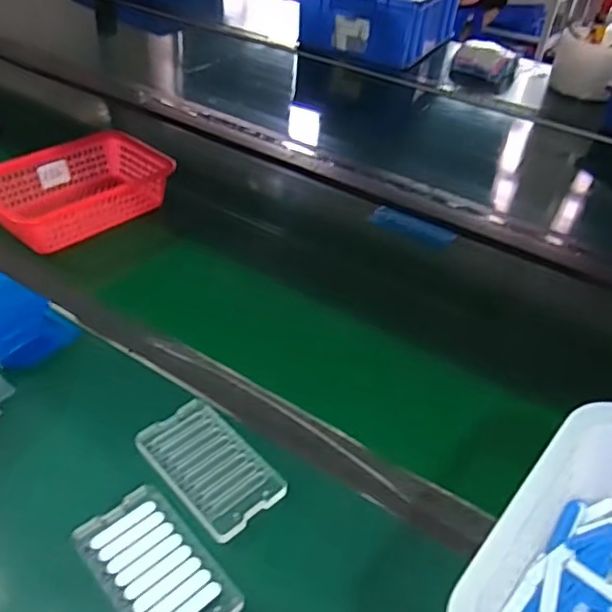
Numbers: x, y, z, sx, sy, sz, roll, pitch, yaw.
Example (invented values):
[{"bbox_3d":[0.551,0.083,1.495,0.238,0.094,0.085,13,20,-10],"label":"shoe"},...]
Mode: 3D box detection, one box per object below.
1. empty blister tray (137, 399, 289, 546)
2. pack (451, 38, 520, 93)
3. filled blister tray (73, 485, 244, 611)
[{"bbox_3d":[-0.082,0.131,0.486,0.074,0.010,0.124,-28,50,-33],"label":"empty blister tray"},{"bbox_3d":[0.421,-0.566,1.376,0.151,0.092,0.077,16,41,13],"label":"pack"},{"bbox_3d":[-0.108,0.185,0.416,0.067,0.004,0.120,-29,51,-34],"label":"filled blister tray"}]

